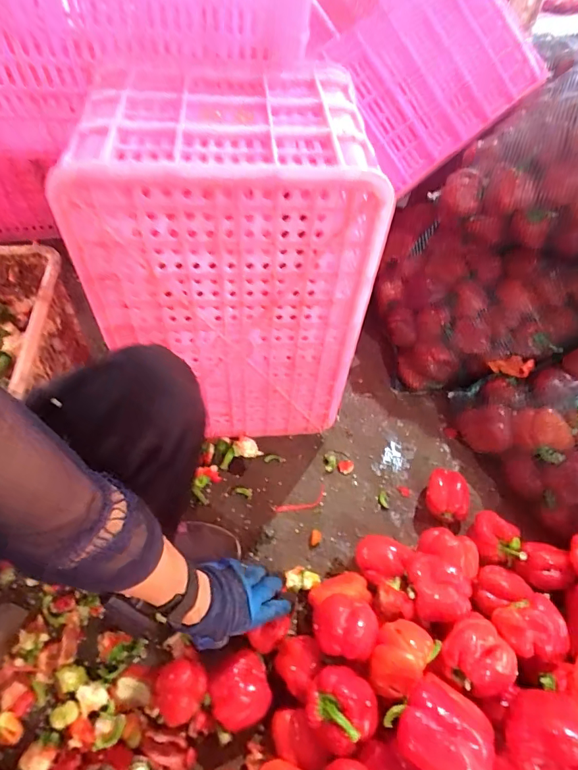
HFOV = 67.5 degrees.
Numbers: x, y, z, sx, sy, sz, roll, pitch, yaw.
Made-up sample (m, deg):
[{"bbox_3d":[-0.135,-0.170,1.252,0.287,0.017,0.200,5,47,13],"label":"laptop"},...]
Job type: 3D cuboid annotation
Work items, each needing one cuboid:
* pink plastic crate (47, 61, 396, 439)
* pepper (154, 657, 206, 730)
[{"bbox_3d":[-0.077,-0.175,0.672,0.340,0.462,0.292,-2,52,-3],"label":"pink plastic crate"},{"bbox_3d":[-0.137,0.382,0.540,0.061,0.059,0.065,1,52,-1],"label":"pepper"}]

